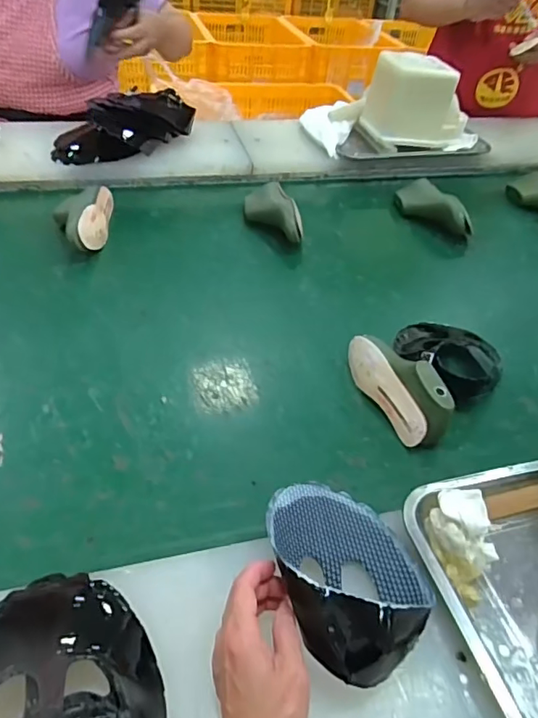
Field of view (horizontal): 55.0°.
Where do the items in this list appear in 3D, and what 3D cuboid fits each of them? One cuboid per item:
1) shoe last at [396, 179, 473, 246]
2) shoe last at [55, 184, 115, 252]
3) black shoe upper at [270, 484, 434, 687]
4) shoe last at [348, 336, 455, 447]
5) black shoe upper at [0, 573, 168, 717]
[{"bbox_3d":[0.332,-0.306,1.054,0.073,0.071,0.190,-13,45,-20],"label":"shoe last"},{"bbox_3d":[-0.331,-0.249,0.920,0.088,0.083,0.197,-3,43,-9],"label":"shoe last"},{"bbox_3d":[0.067,0.170,0.439,0.119,0.059,0.173,-13,45,-20],"label":"black shoe upper"},{"bbox_3d":[0.164,0.027,0.664,0.052,0.074,0.174,-15,46,-22],"label":"shoe last"},{"bbox_3d":[-0.147,0.239,0.349,0.145,0.101,0.153,-4,43,-11],"label":"black shoe upper"}]

